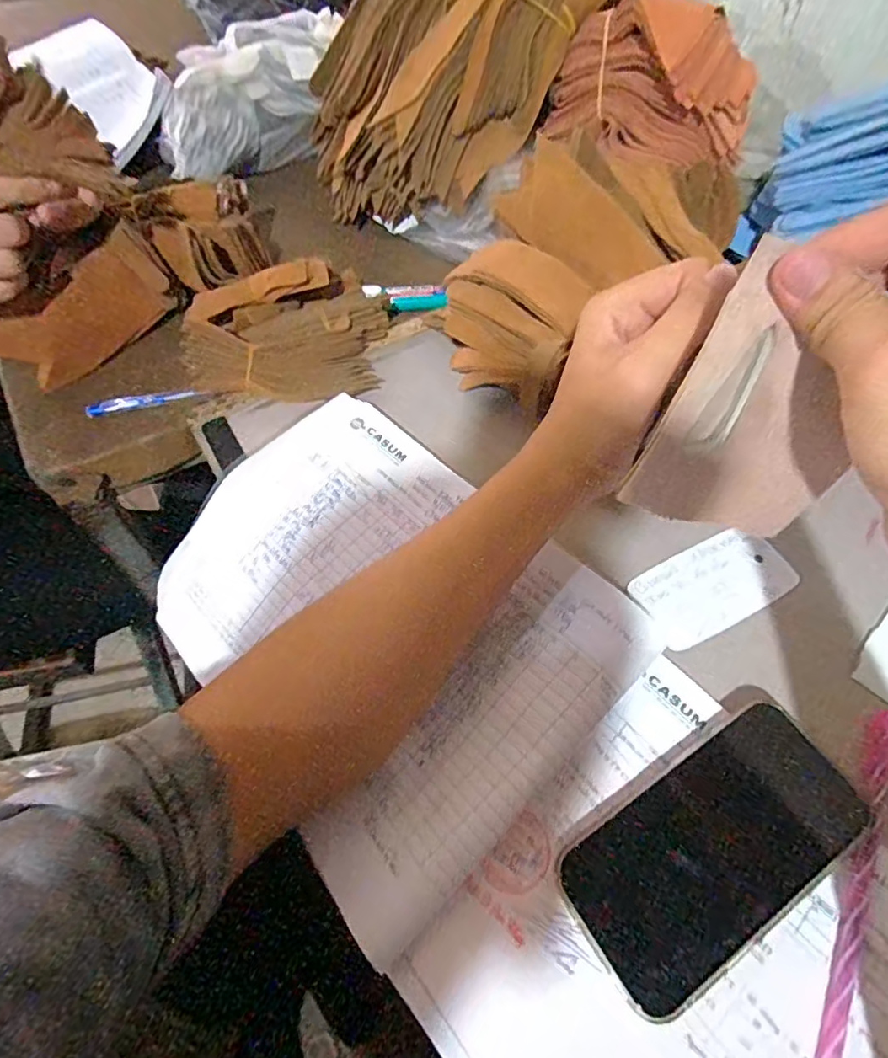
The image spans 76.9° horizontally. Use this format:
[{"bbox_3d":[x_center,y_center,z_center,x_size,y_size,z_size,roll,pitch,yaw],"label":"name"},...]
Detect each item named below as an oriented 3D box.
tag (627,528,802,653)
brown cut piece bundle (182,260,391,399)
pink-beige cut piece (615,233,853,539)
[{"bbox_3d":[0.168,0.033,0.346,0.099,0.004,0.052,-25,62,-14],"label":"tag"},{"bbox_3d":[-0.118,-0.146,0.419,0.149,0.045,0.099,-2,57,-4],"label":"brown cut piece bundle"},{"bbox_3d":[0.125,-0.042,0.216,0.071,0.103,0.008,21,33,-2],"label":"pink-beige cut piece"}]

